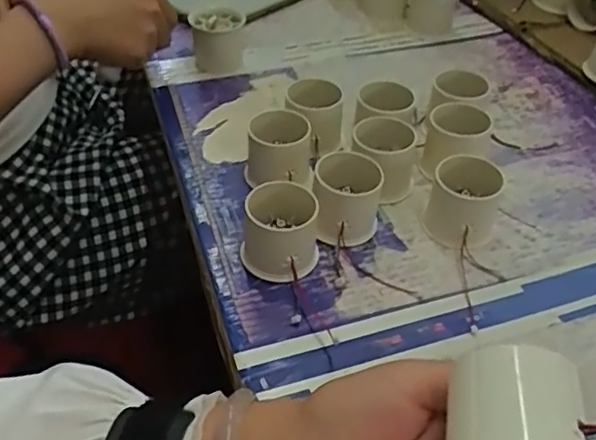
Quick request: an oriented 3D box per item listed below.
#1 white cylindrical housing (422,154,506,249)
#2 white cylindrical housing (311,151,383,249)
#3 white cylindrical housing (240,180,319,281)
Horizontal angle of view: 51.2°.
[{"bbox_3d":[0.125,-0.013,0.470,0.050,0.052,0.047,0,44,0],"label":"white cylindrical housing"},{"bbox_3d":[0.037,-0.014,0.472,0.049,0.049,0.058,4,45,4],"label":"white cylindrical housing"},{"bbox_3d":[-0.013,0.008,0.448,0.055,0.051,0.055,1,44,1],"label":"white cylindrical housing"}]

